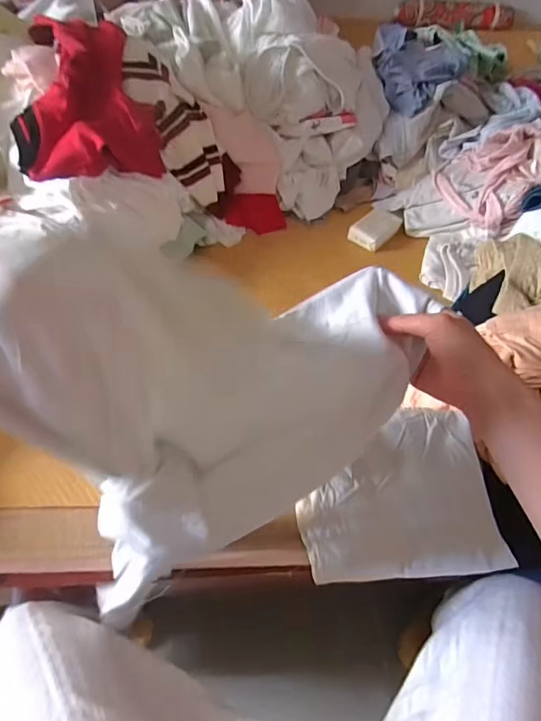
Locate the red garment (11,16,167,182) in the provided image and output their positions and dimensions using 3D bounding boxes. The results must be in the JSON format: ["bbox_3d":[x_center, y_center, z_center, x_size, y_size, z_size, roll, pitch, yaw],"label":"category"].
[{"bbox_3d":[-0.293,-0.414,0.733,0.209,0.154,0.226,-7,54,-9],"label":"red garment"}]

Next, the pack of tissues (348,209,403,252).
[{"bbox_3d":[0.204,-0.260,0.897,0.068,0.028,0.100,31,58,19],"label":"pack of tissues"}]

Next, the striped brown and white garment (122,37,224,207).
[{"bbox_3d":[-0.161,-0.408,0.794,0.039,0.266,0.118,3,41,49],"label":"striped brown and white garment"}]

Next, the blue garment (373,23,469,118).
[{"bbox_3d":[0.307,-0.608,0.967,0.191,0.104,0.148,15,54,8],"label":"blue garment"}]

